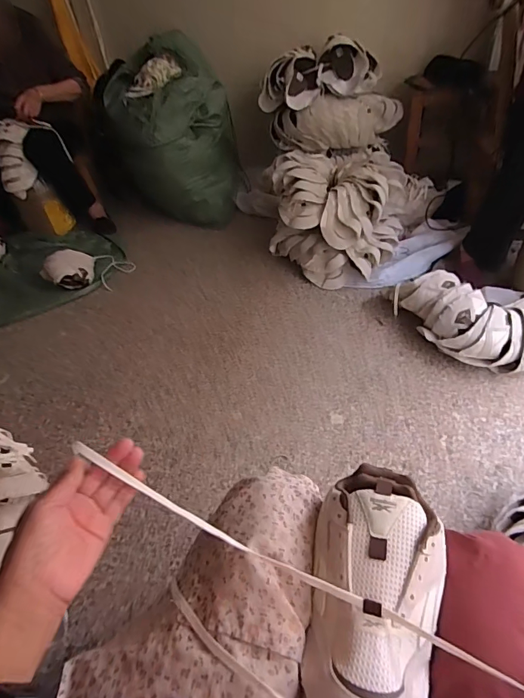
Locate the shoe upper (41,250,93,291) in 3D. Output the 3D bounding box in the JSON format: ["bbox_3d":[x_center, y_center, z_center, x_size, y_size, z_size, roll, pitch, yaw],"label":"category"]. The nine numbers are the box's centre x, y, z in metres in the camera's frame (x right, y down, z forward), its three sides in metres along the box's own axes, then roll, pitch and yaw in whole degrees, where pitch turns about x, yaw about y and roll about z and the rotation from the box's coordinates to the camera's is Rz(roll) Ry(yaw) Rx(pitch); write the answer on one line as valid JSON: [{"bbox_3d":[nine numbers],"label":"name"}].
[{"bbox_3d":[-0.675,-0.278,1.503,0.179,0.128,0.129,-31,48,-22],"label":"shoe upper"}]

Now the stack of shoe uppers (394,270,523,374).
[{"bbox_3d":[0.574,-0.062,1.114,0.418,0.155,0.236,5,45,13],"label":"stack of shoe uppers"}]

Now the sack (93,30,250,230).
[{"bbox_3d":[-0.374,-0.845,1.724,0.545,0.566,0.445,-10,44,-2],"label":"sack"}]

